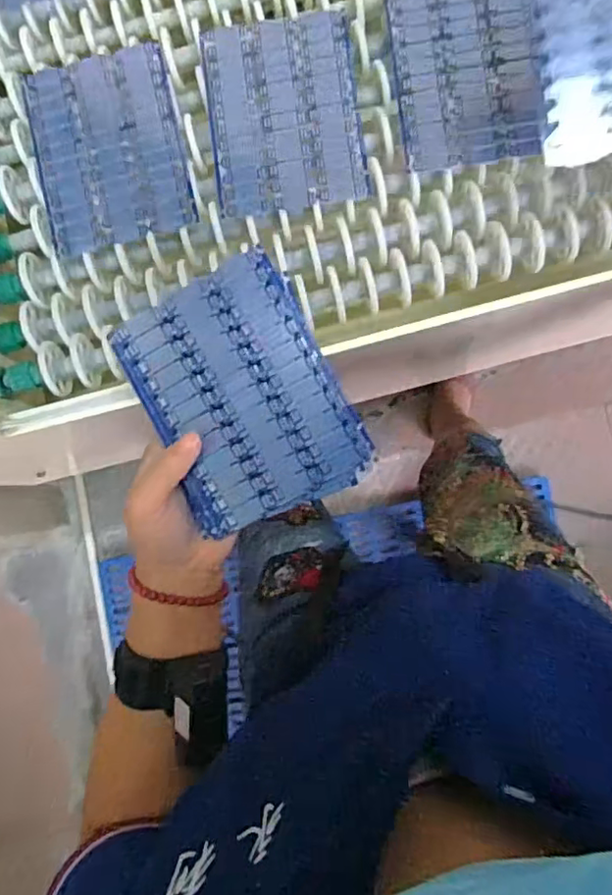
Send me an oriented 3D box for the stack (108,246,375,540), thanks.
[{"bbox_3d":[-0.039,-0.030,0.363,0.113,0.024,0.145,-27,84,1],"label":"stack"}]

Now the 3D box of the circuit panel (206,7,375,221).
[{"bbox_3d":[-0.015,-0.240,0.422,0.105,0.004,0.141,-7,85,2],"label":"circuit panel"}]

